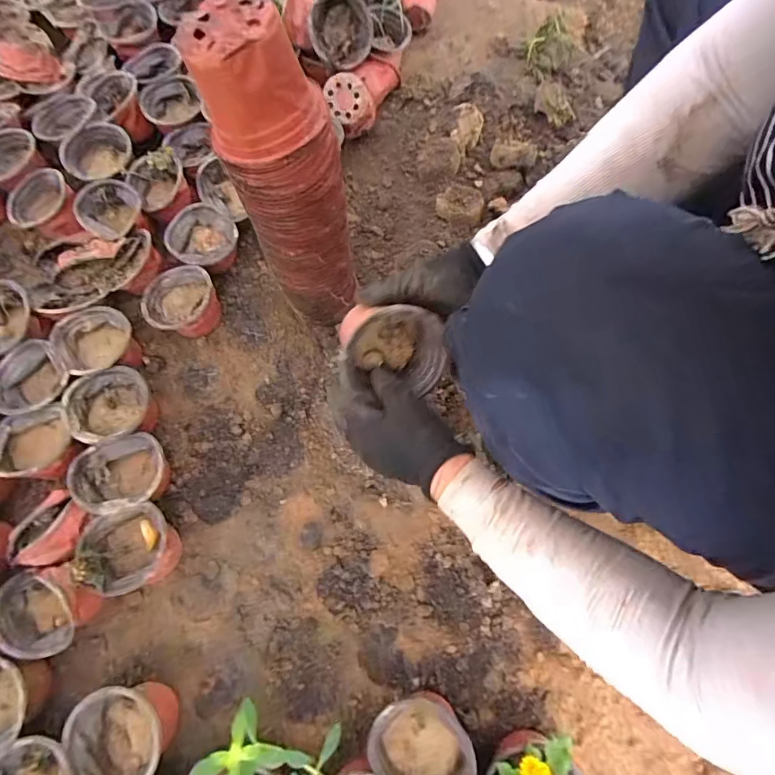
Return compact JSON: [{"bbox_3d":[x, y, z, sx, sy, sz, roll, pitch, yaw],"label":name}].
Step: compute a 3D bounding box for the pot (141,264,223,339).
[{"bbox_3d":[-0.293,-0.120,0.632,0.097,0.055,0.097,0,72,2],"label":"pot"}]

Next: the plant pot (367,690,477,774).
[{"bbox_3d":[0.031,0.368,0.459,0.090,0.079,0.092,0,72,2],"label":"plant pot"}]

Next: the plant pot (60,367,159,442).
[{"bbox_3d":[-0.357,0.030,0.577,0.091,0.065,0.091,0,72,2],"label":"plant pot"}]

